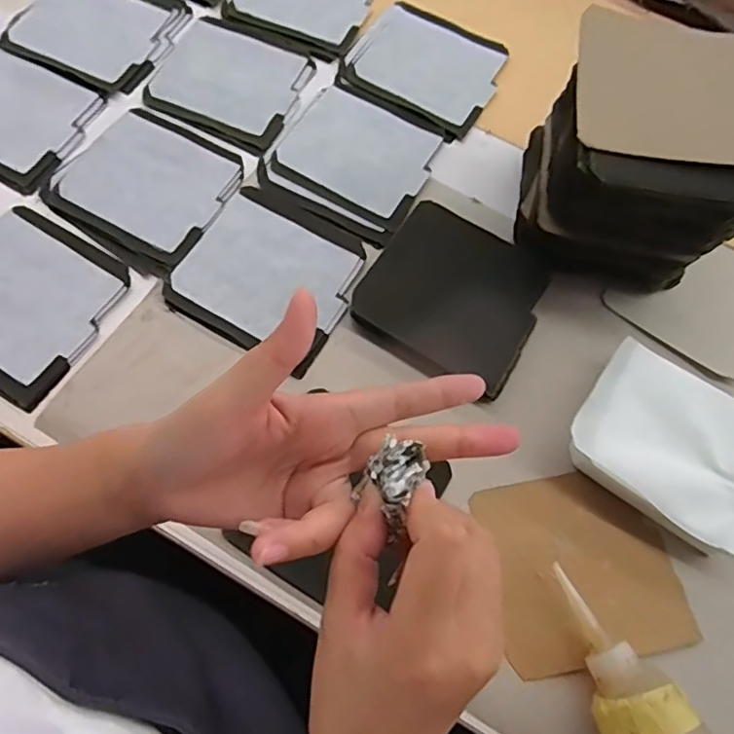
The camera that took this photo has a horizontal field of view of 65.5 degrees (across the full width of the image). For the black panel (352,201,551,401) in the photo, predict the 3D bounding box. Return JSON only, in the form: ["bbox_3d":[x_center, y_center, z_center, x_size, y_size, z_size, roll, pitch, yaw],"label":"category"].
[{"bbox_3d":[0.073,-0.060,0.476,0.138,0.020,0.131,29,72,9],"label":"black panel"}]

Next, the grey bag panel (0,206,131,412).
[{"bbox_3d":[-0.273,-0.055,0.452,0.136,0.010,0.134,31,72,9],"label":"grey bag panel"}]

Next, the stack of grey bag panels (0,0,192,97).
[{"bbox_3d":[-0.266,-0.341,0.570,0.141,0.010,0.137,26,72,8],"label":"stack of grey bag panels"}]

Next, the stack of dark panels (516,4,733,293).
[{"bbox_3d":[0.209,-0.155,0.448,0.144,0.136,0.138,9,70,2],"label":"stack of dark panels"}]

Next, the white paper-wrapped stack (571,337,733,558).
[{"bbox_3d":[0.230,0.059,0.429,0.142,0.036,0.107,33,73,10],"label":"white paper-wrapped stack"}]

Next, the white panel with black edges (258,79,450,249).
[{"bbox_3d":[-0.012,-0.195,0.528,0.138,0.006,0.140,30,72,9],"label":"white panel with black edges"}]

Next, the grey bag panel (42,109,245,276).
[{"bbox_3d":[-0.194,-0.163,0.505,0.142,0.007,0.134,31,72,9],"label":"grey bag panel"}]

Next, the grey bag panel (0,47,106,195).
[{"bbox_3d":[-0.325,-0.232,0.521,0.139,0.005,0.120,31,72,9],"label":"grey bag panel"}]

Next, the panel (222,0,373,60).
[{"bbox_3d":[-0.065,-0.388,0.598,0.135,0.006,0.129,24,71,7],"label":"panel"}]

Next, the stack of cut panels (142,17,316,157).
[{"bbox_3d":[-0.133,-0.280,0.556,0.143,0.005,0.125,26,72,8],"label":"stack of cut panels"}]

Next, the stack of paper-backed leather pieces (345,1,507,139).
[{"bbox_3d":[0.063,-0.307,0.576,0.144,0.008,0.124,32,73,9],"label":"stack of paper-backed leather pieces"}]

